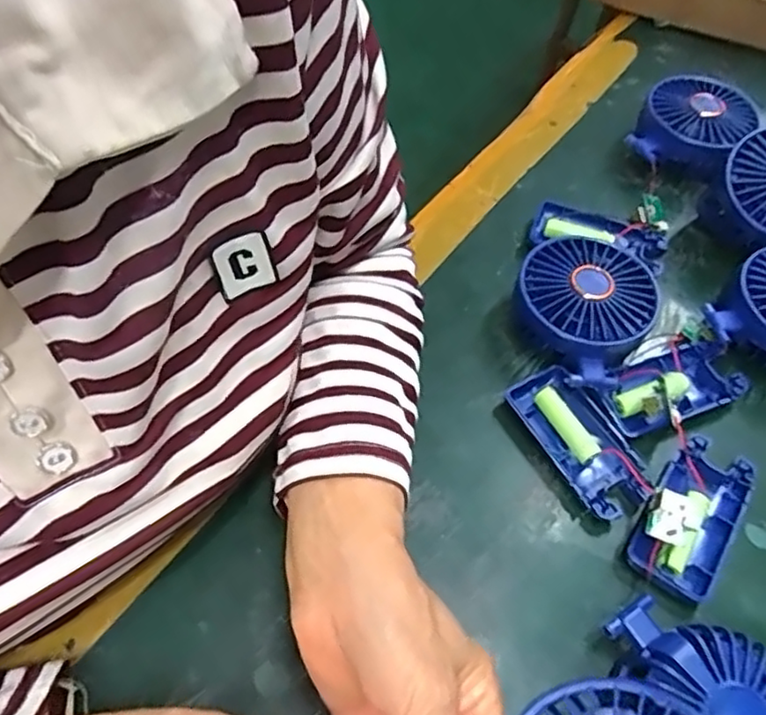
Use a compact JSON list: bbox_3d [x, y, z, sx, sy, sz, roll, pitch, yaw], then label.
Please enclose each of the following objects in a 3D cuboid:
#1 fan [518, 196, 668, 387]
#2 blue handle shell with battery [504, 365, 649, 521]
[{"bbox_3d":[0.133,-0.052,0.437,0.089,0.049,0.155,24,58,11],"label":"fan"},{"bbox_3d":[0.112,0.048,0.387,0.043,0.023,0.093,-27,62,-20],"label":"blue handle shell with battery"}]

